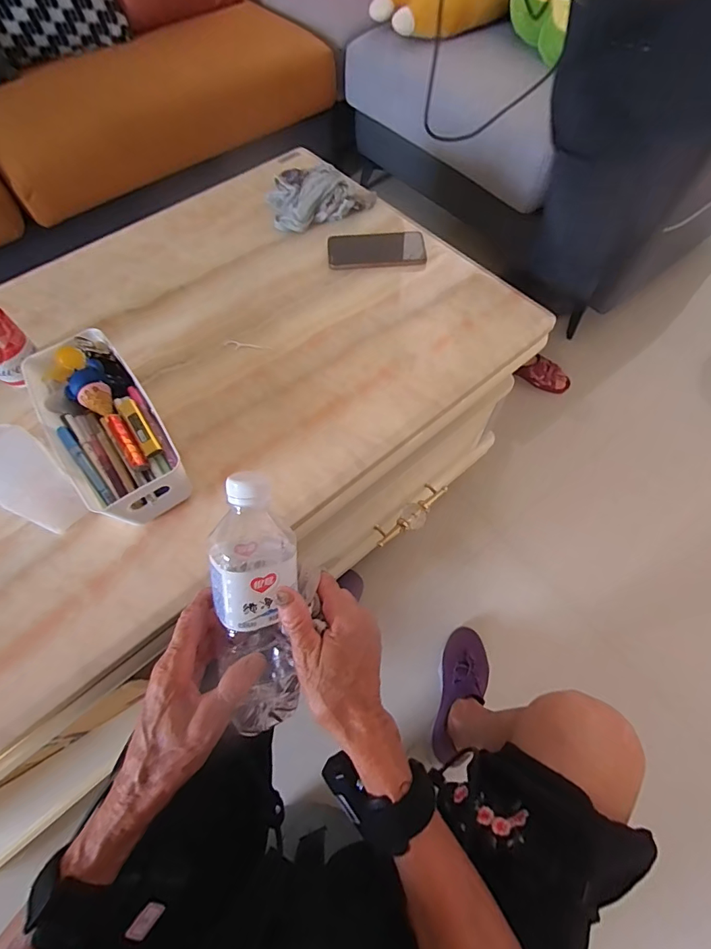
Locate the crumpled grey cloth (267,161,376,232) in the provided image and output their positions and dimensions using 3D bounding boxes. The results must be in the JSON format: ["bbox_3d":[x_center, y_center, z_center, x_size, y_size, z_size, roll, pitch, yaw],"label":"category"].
[{"bbox_3d":[-0.067,-0.503,0.776,0.182,0.060,0.112,-26,66,-12],"label":"crumpled grey cloth"}]

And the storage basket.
[{"bbox_3d":[-0.299,-0.058,0.522,0.109,0.088,0.243,-32,67,-15],"label":"storage basket"}]

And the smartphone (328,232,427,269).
[{"bbox_3d":[0.036,-0.376,0.725,0.161,0.009,0.072,-4,75,1],"label":"smartphone"}]

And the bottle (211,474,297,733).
[{"bbox_3d":[-0.078,0.101,0.352,0.063,0.073,0.213,-2,104,-1],"label":"bottle"}]

